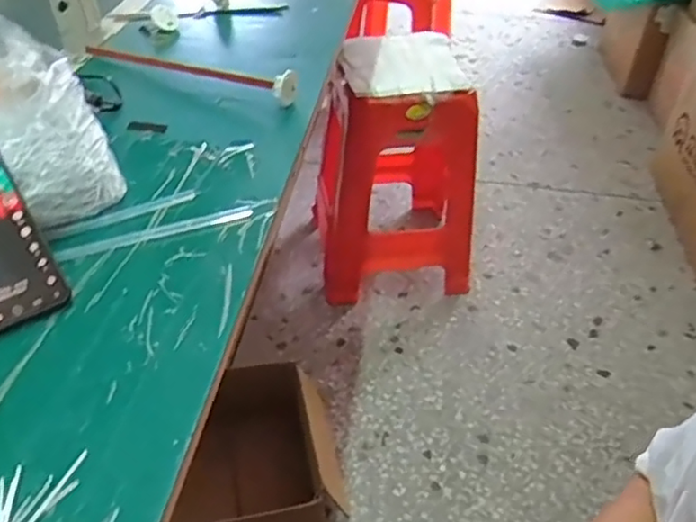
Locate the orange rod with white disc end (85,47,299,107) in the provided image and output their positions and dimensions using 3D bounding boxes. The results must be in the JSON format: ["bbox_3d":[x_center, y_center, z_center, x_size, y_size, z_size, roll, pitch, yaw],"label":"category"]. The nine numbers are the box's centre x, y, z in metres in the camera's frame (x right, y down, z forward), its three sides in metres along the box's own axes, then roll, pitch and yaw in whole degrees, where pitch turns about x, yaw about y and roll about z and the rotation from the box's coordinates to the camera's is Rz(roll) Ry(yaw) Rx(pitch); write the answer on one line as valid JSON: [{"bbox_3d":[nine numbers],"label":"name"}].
[{"bbox_3d":[-0.192,-0.232,0.749,0.287,0.045,0.030,19,44,17],"label":"orange rod with white disc end"}]

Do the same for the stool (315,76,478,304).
[{"bbox_3d":[0.122,-0.212,1.483,0.359,0.492,0.359,5,41,2],"label":"stool"}]

